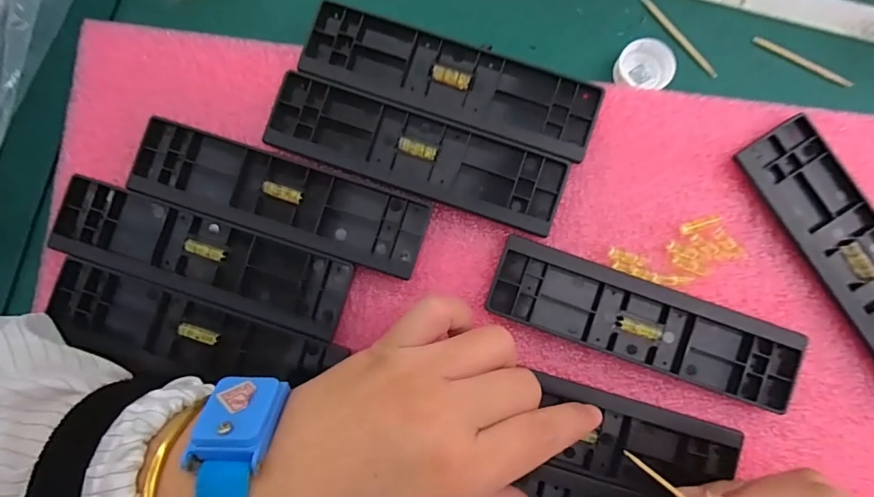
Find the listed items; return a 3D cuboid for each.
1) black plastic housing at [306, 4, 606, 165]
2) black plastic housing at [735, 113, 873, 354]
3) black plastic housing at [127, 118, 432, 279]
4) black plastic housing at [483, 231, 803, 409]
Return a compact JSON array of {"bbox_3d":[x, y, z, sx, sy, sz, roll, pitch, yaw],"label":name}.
[{"bbox_3d":[0.007,-0.089,0.243,0.156,0.005,0.044,18,88,2],"label":"black plastic housing"},{"bbox_3d":[0.216,0.008,0.233,0.041,0.009,0.158,-33,87,0],"label":"black plastic housing"},{"bbox_3d":[-0.084,-0.028,0.242,0.157,0.005,0.044,18,88,2],"label":"black plastic housing"},{"bbox_3d":[0.107,0.038,0.235,0.159,0.008,0.043,20,88,2],"label":"black plastic housing"}]

